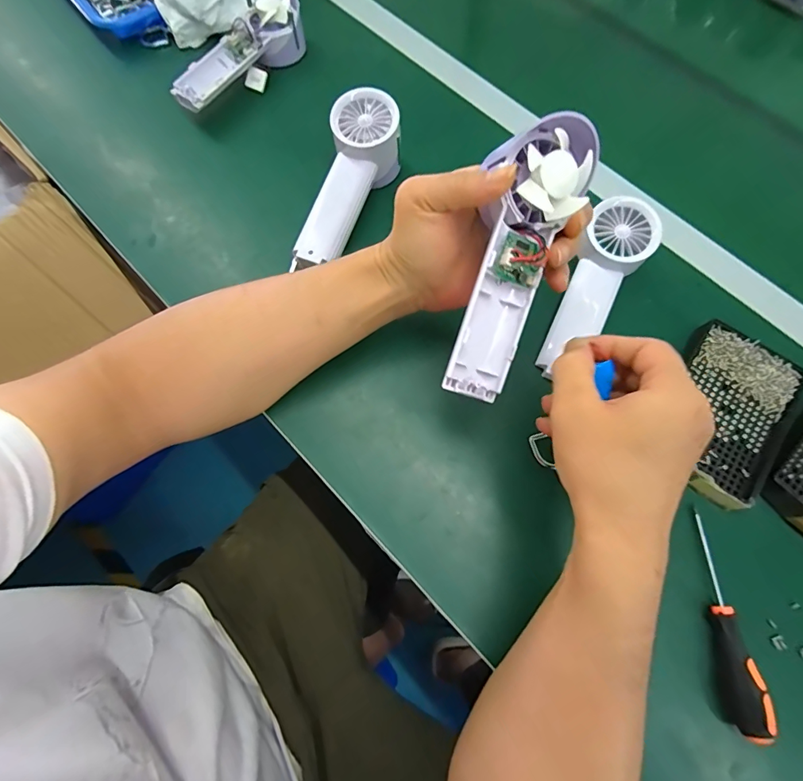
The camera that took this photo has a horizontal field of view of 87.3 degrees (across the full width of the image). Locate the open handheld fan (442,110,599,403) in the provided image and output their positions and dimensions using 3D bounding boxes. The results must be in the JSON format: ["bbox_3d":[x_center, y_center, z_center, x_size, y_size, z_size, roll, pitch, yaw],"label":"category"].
[{"bbox_3d":[0.070,-0.079,0.270,0.053,0.034,0.171,19,104,7],"label":"open handheld fan"}]

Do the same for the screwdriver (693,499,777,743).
[{"bbox_3d":[0.232,0.165,0.304,0.022,0.026,0.141,-3,71,-2],"label":"screwdriver"}]

